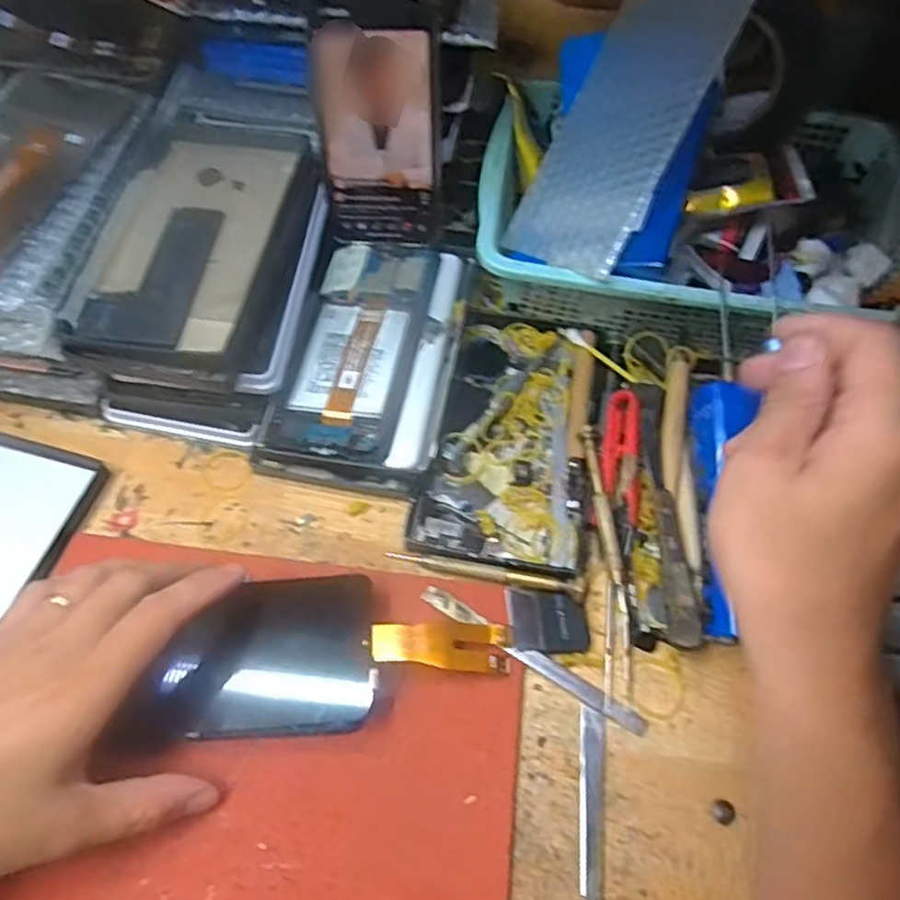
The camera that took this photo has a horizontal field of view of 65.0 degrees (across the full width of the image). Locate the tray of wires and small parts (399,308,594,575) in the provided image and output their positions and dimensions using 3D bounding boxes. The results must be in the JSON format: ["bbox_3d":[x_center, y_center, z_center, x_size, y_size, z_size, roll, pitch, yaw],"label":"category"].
[{"bbox_3d":[0.042,-0.011,0.432,0.096,0.020,0.174,13,60,6],"label":"tray of wires and small parts"}]

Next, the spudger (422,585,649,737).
[{"bbox_3d":[0.043,0.107,0.365,0.129,0.006,0.010,29,63,15],"label":"spudger"}]

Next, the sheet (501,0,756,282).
[{"bbox_3d":[0.096,-0.185,0.412,0.086,0.008,0.162,34,102,39],"label":"sheet"}]

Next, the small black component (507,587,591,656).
[{"bbox_3d":[0.052,0.090,0.374,0.041,0.004,0.034,0,60,-1],"label":"small black component"}]

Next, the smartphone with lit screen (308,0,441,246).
[{"bbox_3d":[-0.043,-0.197,0.430,0.073,0.146,0.009,3,39,3],"label":"smartphone with lit screen"}]

